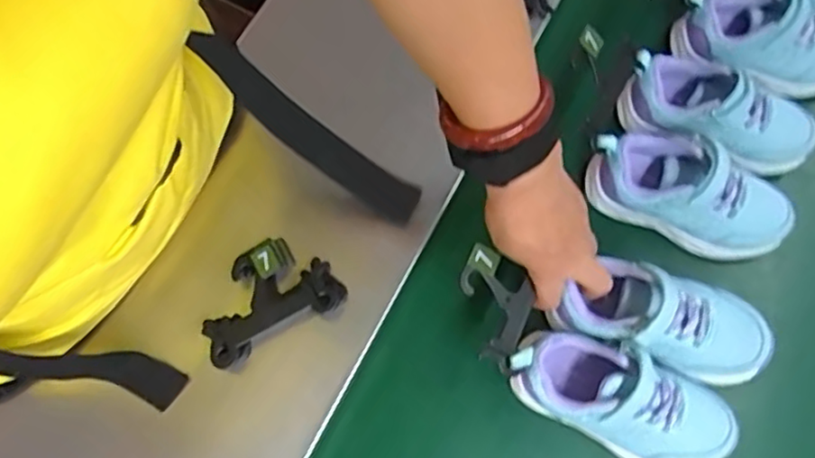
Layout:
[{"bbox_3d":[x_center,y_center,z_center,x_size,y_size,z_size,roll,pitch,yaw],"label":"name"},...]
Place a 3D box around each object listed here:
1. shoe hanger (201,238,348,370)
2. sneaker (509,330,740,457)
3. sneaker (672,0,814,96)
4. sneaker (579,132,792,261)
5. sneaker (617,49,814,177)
[{"bbox_3d":[-0.113,0.052,0.511,0.108,0.021,0.074,-32,73,-9],"label":"shoe hanger"},{"bbox_3d":[0.158,0.126,0.478,0.162,0.065,0.066,21,73,9],"label":"sneaker"},{"bbox_3d":[0.317,-0.163,0.560,0.158,0.064,0.080,10,72,6],"label":"sneaker"},{"bbox_3d":[0.230,-0.032,0.525,0.160,0.066,0.067,26,74,10],"label":"sneaker"},{"bbox_3d":[0.264,-0.100,0.544,0.162,0.060,0.085,25,74,10],"label":"sneaker"}]

